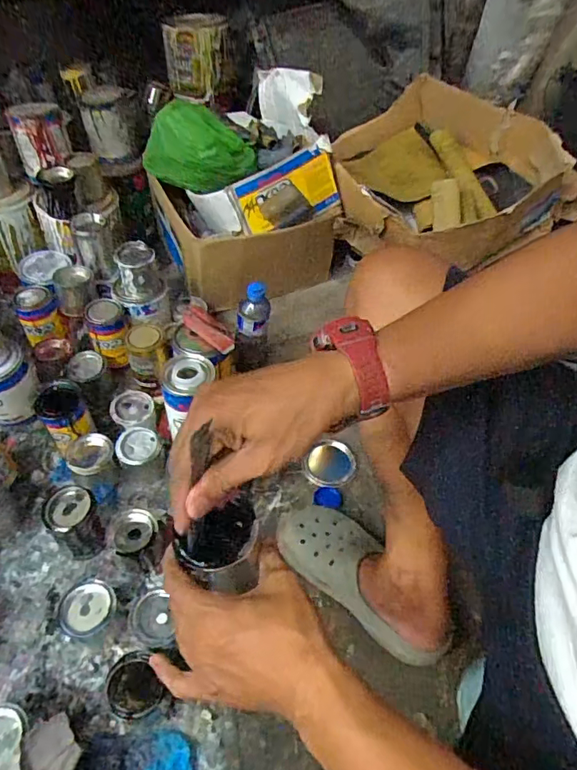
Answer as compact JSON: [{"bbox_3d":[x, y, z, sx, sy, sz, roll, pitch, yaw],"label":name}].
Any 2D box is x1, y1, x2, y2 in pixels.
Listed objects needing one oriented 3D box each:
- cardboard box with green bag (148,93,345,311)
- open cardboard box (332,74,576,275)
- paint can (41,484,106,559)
[{"bbox_3d":[-0.092,-0.382,1.082,0.352,0.357,0.229,-15,51,-17],"label":"cardboard box with green bag"},{"bbox_3d":[0.274,-0.428,1.019,0.353,0.249,0.501,-20,52,-20],"label":"open cardboard box"},{"bbox_3d":[-0.310,0.210,0.732,0.073,0.102,0.081,-25,54,-24],"label":"paint can"}]

